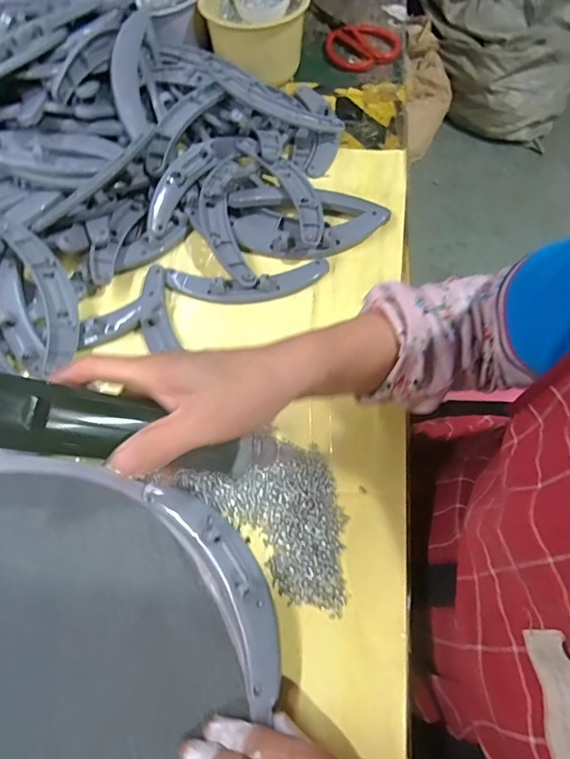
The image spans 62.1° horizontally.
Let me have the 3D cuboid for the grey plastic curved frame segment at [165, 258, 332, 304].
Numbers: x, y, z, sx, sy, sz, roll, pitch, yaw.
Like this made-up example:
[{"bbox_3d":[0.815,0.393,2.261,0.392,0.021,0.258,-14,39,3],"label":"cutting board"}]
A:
[{"bbox_3d":[-0.040,-0.101,0.486,0.168,0.022,0.046,-3,63,0],"label":"grey plastic curved frame segment"}]

